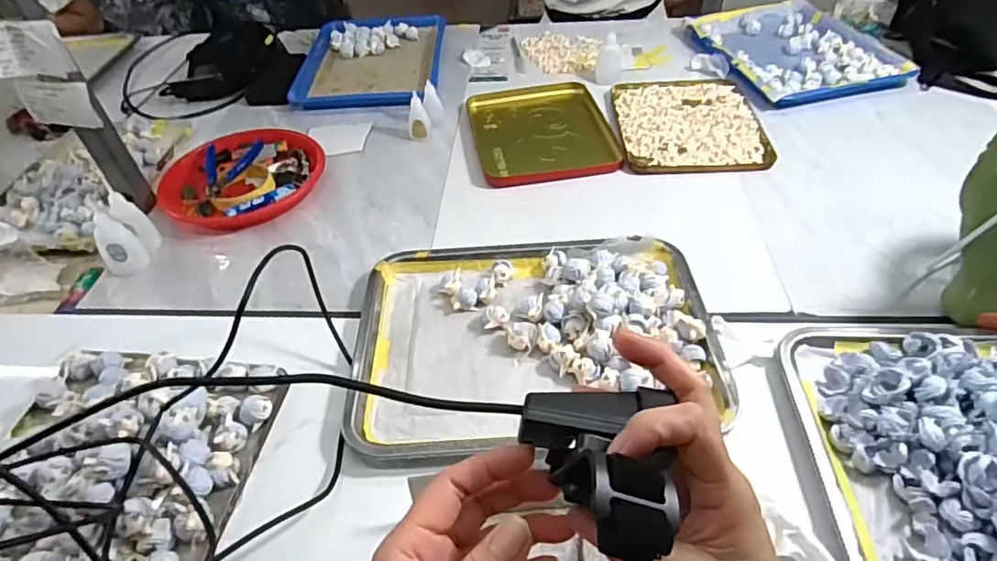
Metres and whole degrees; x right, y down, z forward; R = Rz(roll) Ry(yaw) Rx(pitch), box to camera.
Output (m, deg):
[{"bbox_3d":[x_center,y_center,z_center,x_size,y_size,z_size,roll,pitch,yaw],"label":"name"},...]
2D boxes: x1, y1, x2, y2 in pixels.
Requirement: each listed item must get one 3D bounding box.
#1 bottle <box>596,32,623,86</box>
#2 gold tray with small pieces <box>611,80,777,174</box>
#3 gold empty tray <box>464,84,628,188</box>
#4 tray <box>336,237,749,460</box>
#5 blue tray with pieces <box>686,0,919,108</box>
[{"bbox_3d":[0.185,-0.371,0.970,0.045,0.066,0.051,3,45,8],"label":"bottle"},{"bbox_3d":[0.282,-0.238,0.871,0.199,0.012,0.262,-1,45,4],"label":"gold tray with small pieces"},{"bbox_3d":[0.061,-0.235,0.894,0.195,0.013,0.270,-9,44,-3],"label":"gold empty tray"},{"bbox_3d":[0.032,0.044,0.575,0.338,0.036,0.252,-4,44,1],"label":"tray"},{"bbox_3d":[0.497,-0.402,0.991,0.244,0.025,0.341,-8,44,-2],"label":"blue tray with pieces"}]

